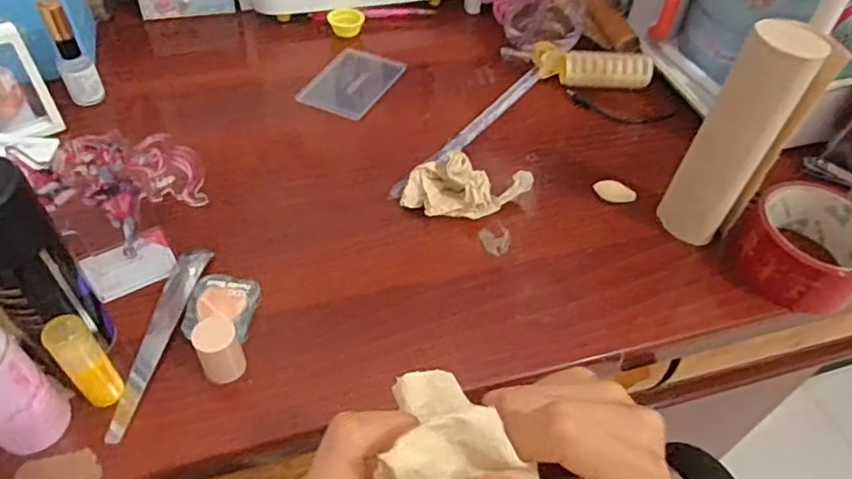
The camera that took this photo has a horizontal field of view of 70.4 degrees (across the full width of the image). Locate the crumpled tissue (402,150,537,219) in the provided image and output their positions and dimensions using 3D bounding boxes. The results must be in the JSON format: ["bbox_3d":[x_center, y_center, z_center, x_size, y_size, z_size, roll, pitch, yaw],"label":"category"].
[{"bbox_3d":[0.033,-0.042,0.473,0.097,0.036,0.043,7,48,2],"label":"crumpled tissue"}]

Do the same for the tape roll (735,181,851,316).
[{"bbox_3d":[0.280,0.006,0.444,0.086,0.048,0.090,2,48,-2],"label":"tape roll"}]

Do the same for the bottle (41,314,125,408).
[{"bbox_3d":[-0.192,0.070,0.342,0.018,0.067,0.021,32,54,23],"label":"bottle"}]

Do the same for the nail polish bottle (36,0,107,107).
[{"bbox_3d":[-0.300,-0.156,0.512,0.027,0.087,0.020,-24,54,-23],"label":"nail polish bottle"}]

